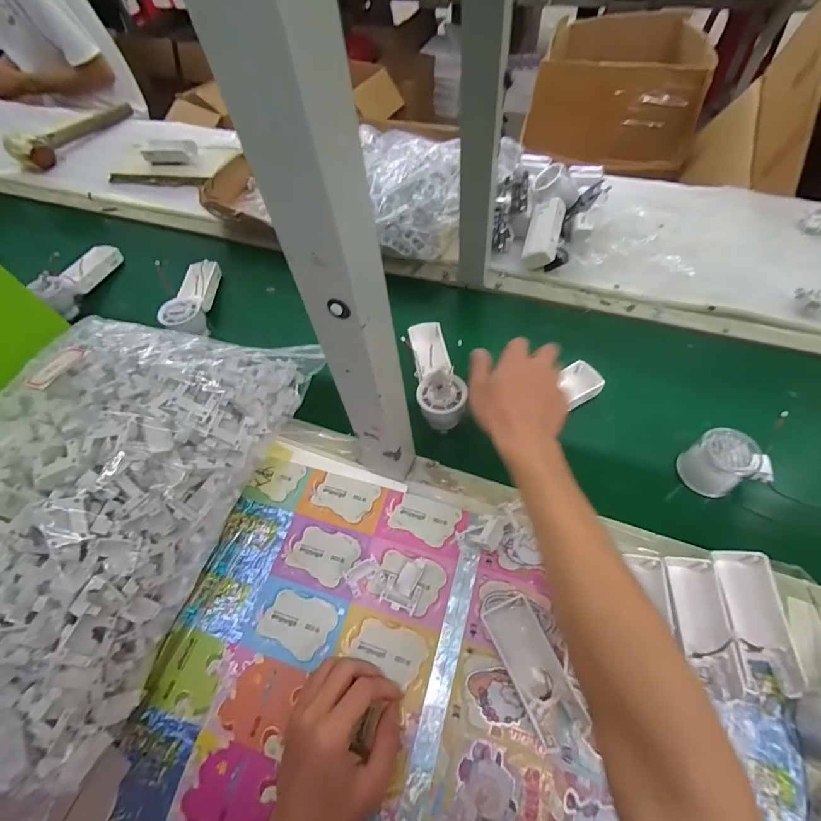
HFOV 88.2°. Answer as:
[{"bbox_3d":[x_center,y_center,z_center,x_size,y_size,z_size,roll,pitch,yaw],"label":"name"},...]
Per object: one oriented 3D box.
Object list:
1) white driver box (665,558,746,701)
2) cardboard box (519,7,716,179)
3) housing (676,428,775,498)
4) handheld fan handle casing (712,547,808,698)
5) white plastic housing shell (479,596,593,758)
[{"bbox_3d":[0.257,0.187,0.370,0.034,0.030,0.105,0,58,5],"label":"white driver box"},{"bbox_3d":[0.578,-0.917,1.210,0.411,0.233,0.416,12,60,12],"label":"cardboard box"},{"bbox_3d":[0.337,0.060,0.456,0.055,0.058,0.067,-31,60,-14],"label":"housing"},{"bbox_3d":[0.299,0.181,0.370,0.047,0.030,0.110,5,59,8],"label":"handheld fan handle casing"},{"bbox_3d":[0.110,0.225,0.374,0.051,0.019,0.111,-22,59,-9],"label":"white plastic housing shell"}]

